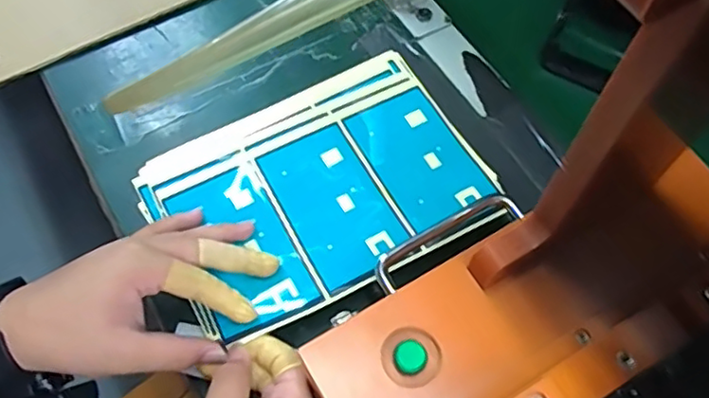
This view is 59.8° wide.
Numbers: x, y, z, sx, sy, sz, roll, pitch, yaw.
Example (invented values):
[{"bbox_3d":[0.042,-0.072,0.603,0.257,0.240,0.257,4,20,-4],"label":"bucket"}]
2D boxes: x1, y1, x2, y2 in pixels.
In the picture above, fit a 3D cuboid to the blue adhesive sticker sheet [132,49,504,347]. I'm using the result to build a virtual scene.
[{"bbox_3d":[-0.026,-0.012,0.461,0.232,0.012,0.167,-27,63,-14],"label":"blue adhesive sticker sheet"}]

